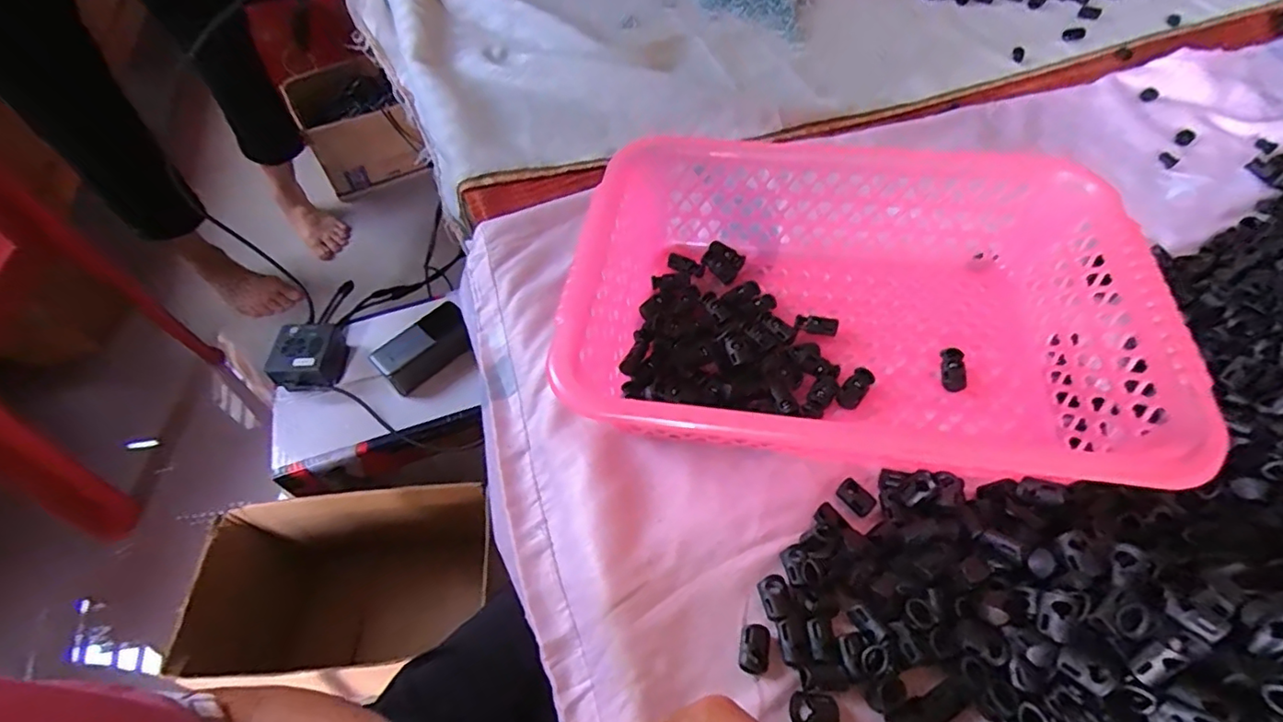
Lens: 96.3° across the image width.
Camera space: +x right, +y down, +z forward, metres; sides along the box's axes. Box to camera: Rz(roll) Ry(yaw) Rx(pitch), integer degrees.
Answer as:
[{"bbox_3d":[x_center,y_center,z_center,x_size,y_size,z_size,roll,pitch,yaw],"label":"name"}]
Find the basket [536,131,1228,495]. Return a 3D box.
[{"bbox_3d":[0.118,-0.034,0.340,0.306,0.066,0.204,8,56,8],"label":"basket"}]

